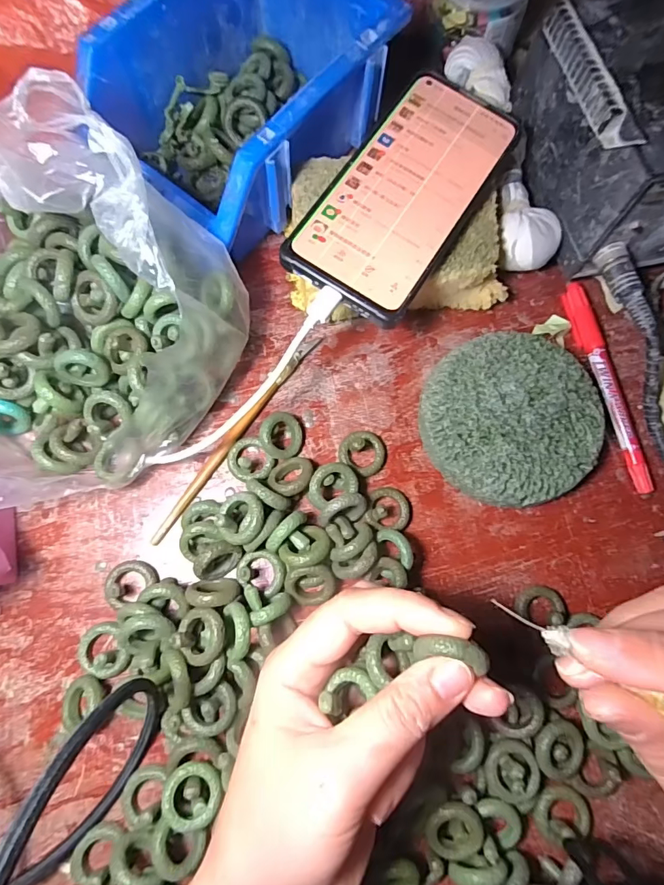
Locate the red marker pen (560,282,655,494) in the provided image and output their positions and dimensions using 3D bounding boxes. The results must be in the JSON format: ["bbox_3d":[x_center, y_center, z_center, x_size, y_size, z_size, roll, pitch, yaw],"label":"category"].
[{"bbox_3d":[0.173,-0.038,0.284,0.013,0.008,0.138,-12,79,-5],"label":"red marker pen"}]

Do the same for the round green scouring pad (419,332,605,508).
[{"bbox_3d":[0.105,-0.015,0.269,0.099,0.022,0.098,0,78,-2],"label":"round green scouring pad"}]

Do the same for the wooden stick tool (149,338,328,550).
[{"bbox_3d":[-0.058,-0.005,0.272,0.009,0.006,0.152,36,79,5],"label":"wooden stick tool"}]

